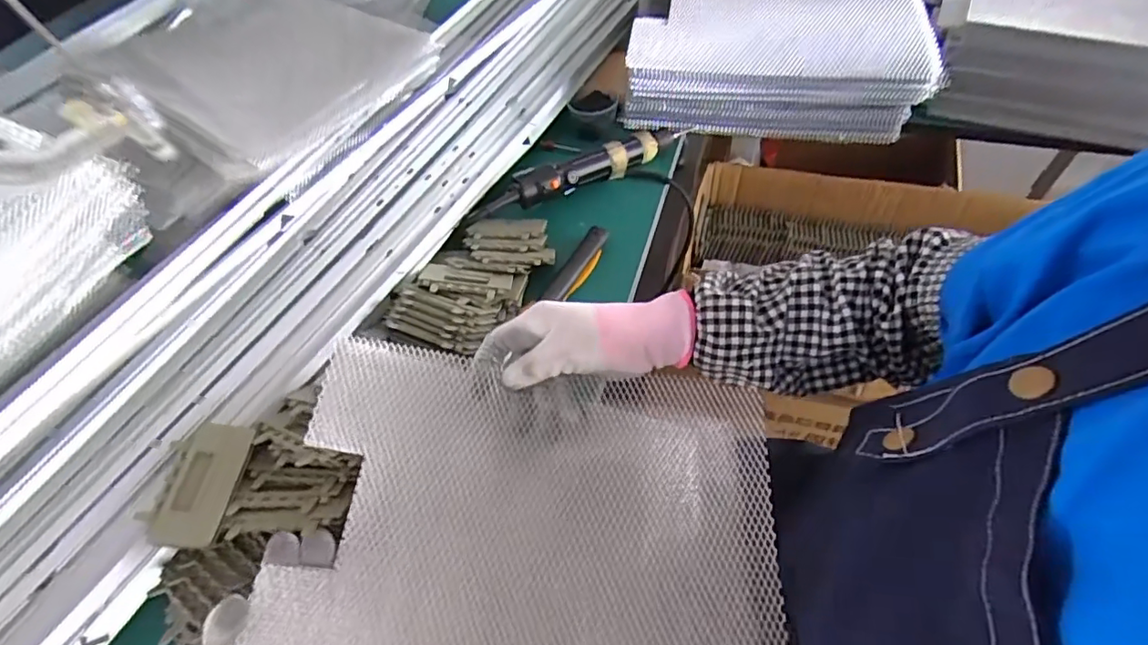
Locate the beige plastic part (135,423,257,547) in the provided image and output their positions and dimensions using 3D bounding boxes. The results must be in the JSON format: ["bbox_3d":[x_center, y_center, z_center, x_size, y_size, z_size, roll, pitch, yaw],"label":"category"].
[{"bbox_3d":[-0.268,0.116,0.407,0.051,0.024,0.085,0,53,4],"label":"beige plastic part"}]

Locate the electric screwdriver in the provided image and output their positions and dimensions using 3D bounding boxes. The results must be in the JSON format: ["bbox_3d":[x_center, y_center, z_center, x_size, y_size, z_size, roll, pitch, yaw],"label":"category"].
[{"bbox_3d":[0.012,-0.181,0.658,0.282,0.032,0.040,-25,55,-14],"label":"electric screwdriver"}]

